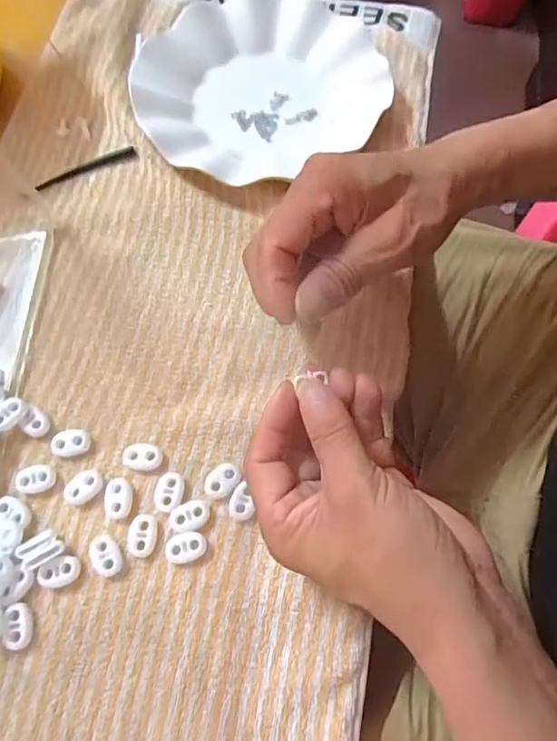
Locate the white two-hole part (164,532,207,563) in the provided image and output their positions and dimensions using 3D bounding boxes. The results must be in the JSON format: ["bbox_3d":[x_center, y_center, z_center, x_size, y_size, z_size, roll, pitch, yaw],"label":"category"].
[{"bbox_3d":[-0.051,0.097,0.294,0.022,0.006,0.015,-11,68,-2],"label":"white two-hole part"}]

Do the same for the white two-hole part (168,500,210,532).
[{"bbox_3d":[-0.050,0.081,0.297,0.023,0.004,0.015,-18,68,-4],"label":"white two-hole part"}]

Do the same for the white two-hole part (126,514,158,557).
[{"bbox_3d":[-0.075,0.090,0.295,0.016,0.004,0.022,5,68,4],"label":"white two-hole part"}]

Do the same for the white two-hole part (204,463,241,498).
[{"bbox_3d":[-0.032,0.063,0.307,0.022,0.005,0.017,-33,70,-10],"label":"white two-hole part"}]

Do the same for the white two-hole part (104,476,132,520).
[{"bbox_3d":[-0.091,0.072,0.304,0.015,0.004,0.023,-7,68,0],"label":"white two-hole part"}]

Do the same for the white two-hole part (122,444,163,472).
[{"bbox_3d":[-0.079,0.050,0.312,0.022,0.004,0.015,10,69,6],"label":"white two-hole part"}]

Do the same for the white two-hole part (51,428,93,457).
[{"bbox_3d":[-0.122,0.043,0.317,0.022,0.005,0.015,-12,68,-2],"label":"white two-hole part"}]

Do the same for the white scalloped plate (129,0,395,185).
[{"bbox_3d":[-0.018,-0.227,0.412,0.179,0.022,0.179,-1,68,2],"label":"white scalloped plate"}]

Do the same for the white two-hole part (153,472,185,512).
[{"bbox_3d":[-0.062,0.069,0.304,0.016,0.005,0.022,5,68,5],"label":"white two-hole part"}]

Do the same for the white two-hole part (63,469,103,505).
[{"bbox_3d":[-0.112,0.067,0.307,0.022,0.004,0.016,-33,70,-10],"label":"white two-hole part"}]

